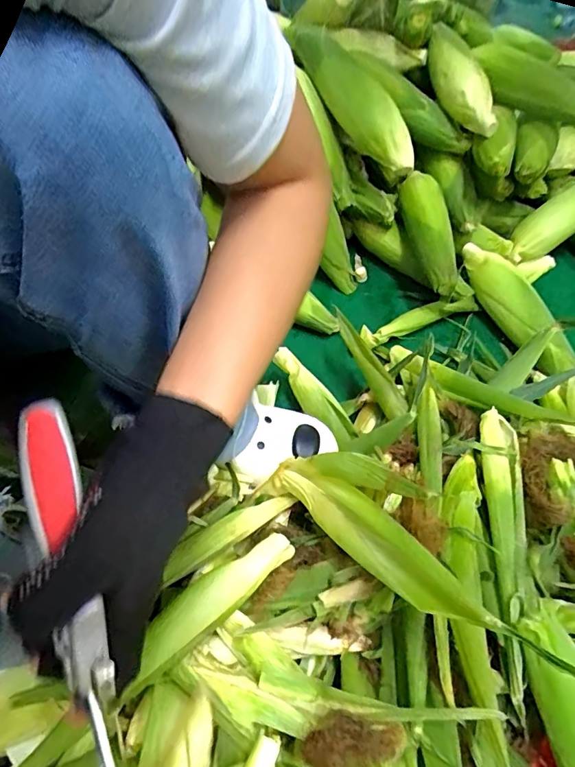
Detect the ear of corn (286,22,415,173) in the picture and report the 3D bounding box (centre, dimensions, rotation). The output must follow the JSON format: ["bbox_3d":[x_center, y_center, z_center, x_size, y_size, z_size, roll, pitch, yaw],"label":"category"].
[{"bbox_3d":[0.088,-0.405,0.633,0.060,0.082,0.258,-31,79,-18],"label":"ear of corn"}]

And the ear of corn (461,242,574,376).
[{"bbox_3d":[0.317,-0.109,0.640,0.064,0.062,0.237,-13,58,-7],"label":"ear of corn"}]

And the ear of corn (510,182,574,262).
[{"bbox_3d":[0.439,-0.274,0.695,0.242,0.049,0.065,-37,61,7],"label":"ear of corn"}]

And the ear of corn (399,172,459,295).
[{"bbox_3d":[0.202,-0.219,0.649,0.059,0.047,0.211,1,57,2],"label":"ear of corn"}]

